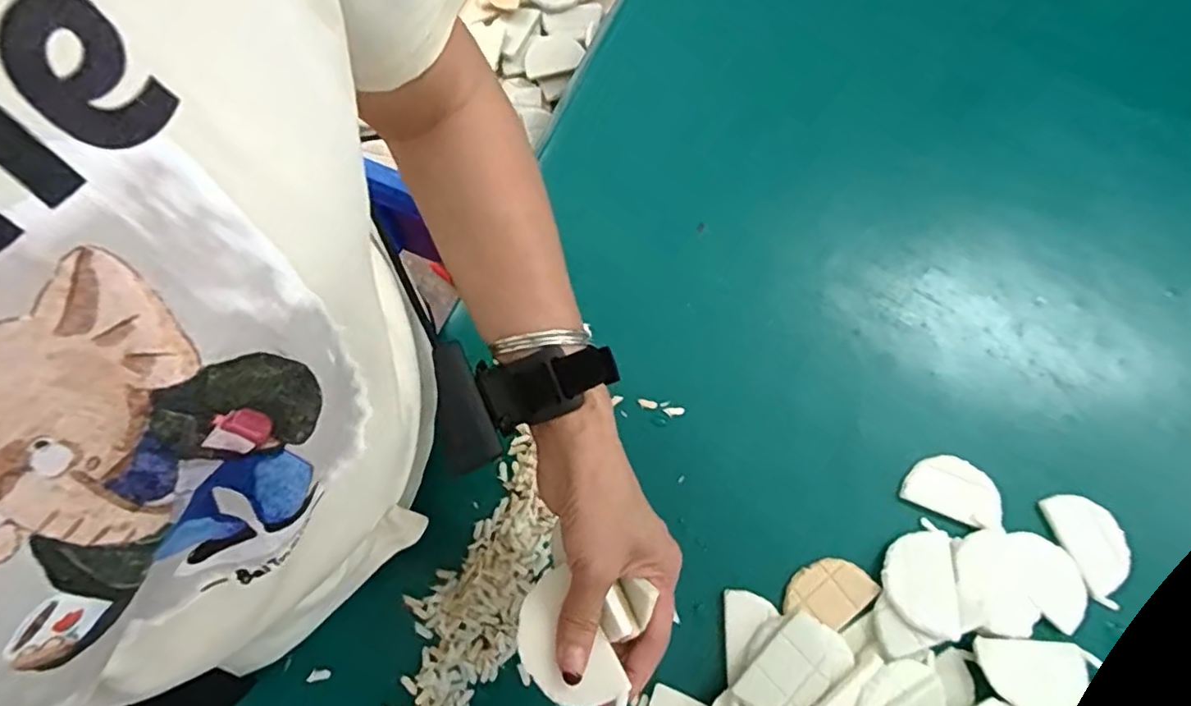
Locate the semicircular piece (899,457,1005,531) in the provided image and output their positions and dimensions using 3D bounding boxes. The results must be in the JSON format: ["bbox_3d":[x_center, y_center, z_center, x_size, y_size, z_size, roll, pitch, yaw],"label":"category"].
[{"bbox_3d":[0.260,0.098,0.447,0.068,0.004,0.042,22,74,7],"label":"semicircular piece"}]

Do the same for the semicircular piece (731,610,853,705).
[{"bbox_3d":[0.127,0.203,0.396,0.075,0.013,0.043,-40,76,-11],"label":"semicircular piece"}]

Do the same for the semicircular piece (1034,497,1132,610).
[{"bbox_3d":[0.354,0.134,0.438,0.044,0.004,0.077,-24,74,-7],"label":"semicircular piece"}]

